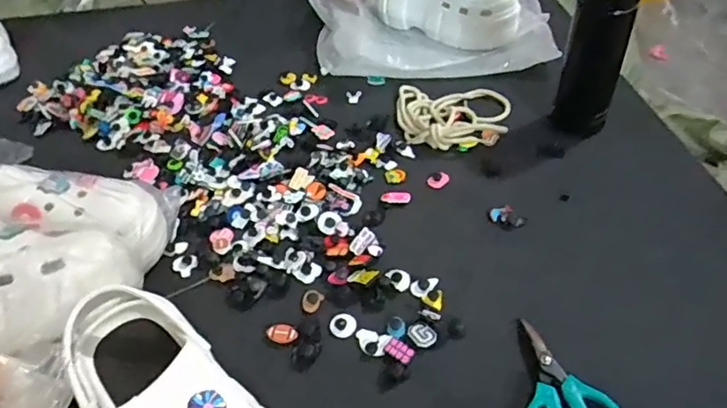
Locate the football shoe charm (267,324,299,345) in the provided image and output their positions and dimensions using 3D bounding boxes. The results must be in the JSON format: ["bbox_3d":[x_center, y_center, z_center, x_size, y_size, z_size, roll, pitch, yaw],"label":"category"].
[{"bbox_3d":[-0.076,0.122,0.506,0.030,0.007,0.019,14,48,18],"label":"football shoe charm"}]

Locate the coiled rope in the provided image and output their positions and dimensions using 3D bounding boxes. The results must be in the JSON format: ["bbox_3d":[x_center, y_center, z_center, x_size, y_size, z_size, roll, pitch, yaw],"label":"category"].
[{"bbox_3d":[0.113,-0.122,0.707,0.148,0.029,0.129,7,47,12],"label":"coiled rope"}]

